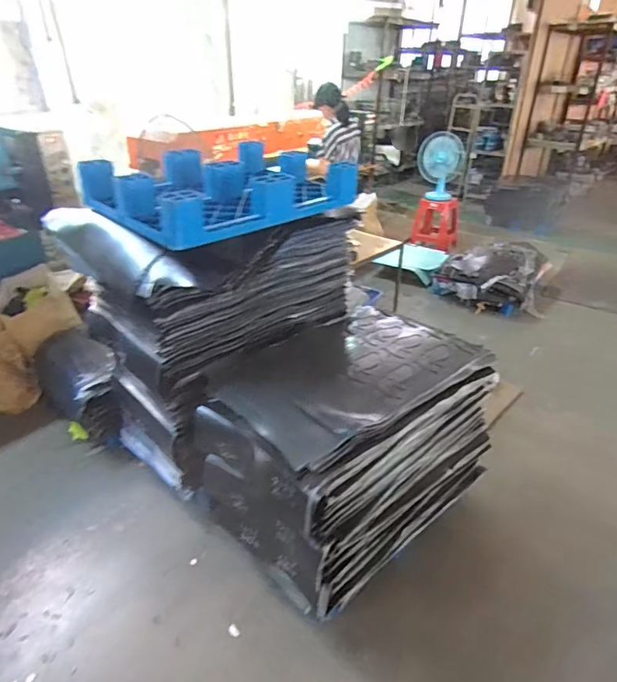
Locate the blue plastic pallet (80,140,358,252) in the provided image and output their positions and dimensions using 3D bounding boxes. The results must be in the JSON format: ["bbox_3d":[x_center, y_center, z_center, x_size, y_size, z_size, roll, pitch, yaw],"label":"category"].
[{"bbox_3d":[-0.295,-0.565,1.724,0.621,0.163,0.813,28,41,37],"label":"blue plastic pallet"}]

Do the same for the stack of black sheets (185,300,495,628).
[{"bbox_3d":[0.150,0.336,1.827,0.987,0.603,0.745,-25,40,-35],"label":"stack of black sheets"}]

